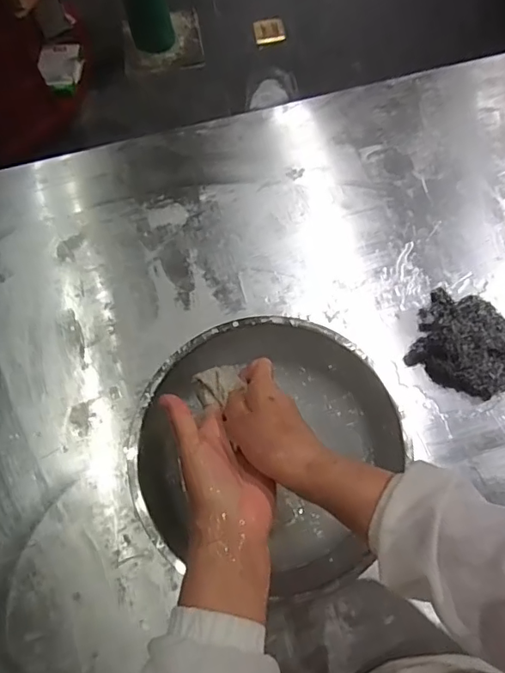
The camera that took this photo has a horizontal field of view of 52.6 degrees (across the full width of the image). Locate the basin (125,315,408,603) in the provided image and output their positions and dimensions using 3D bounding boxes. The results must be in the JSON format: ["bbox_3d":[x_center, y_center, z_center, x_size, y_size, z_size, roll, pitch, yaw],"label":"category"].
[{"bbox_3d":[0.007,0.125,0.583,0.269,0.116,0.263,-1,68,2],"label":"basin"}]

